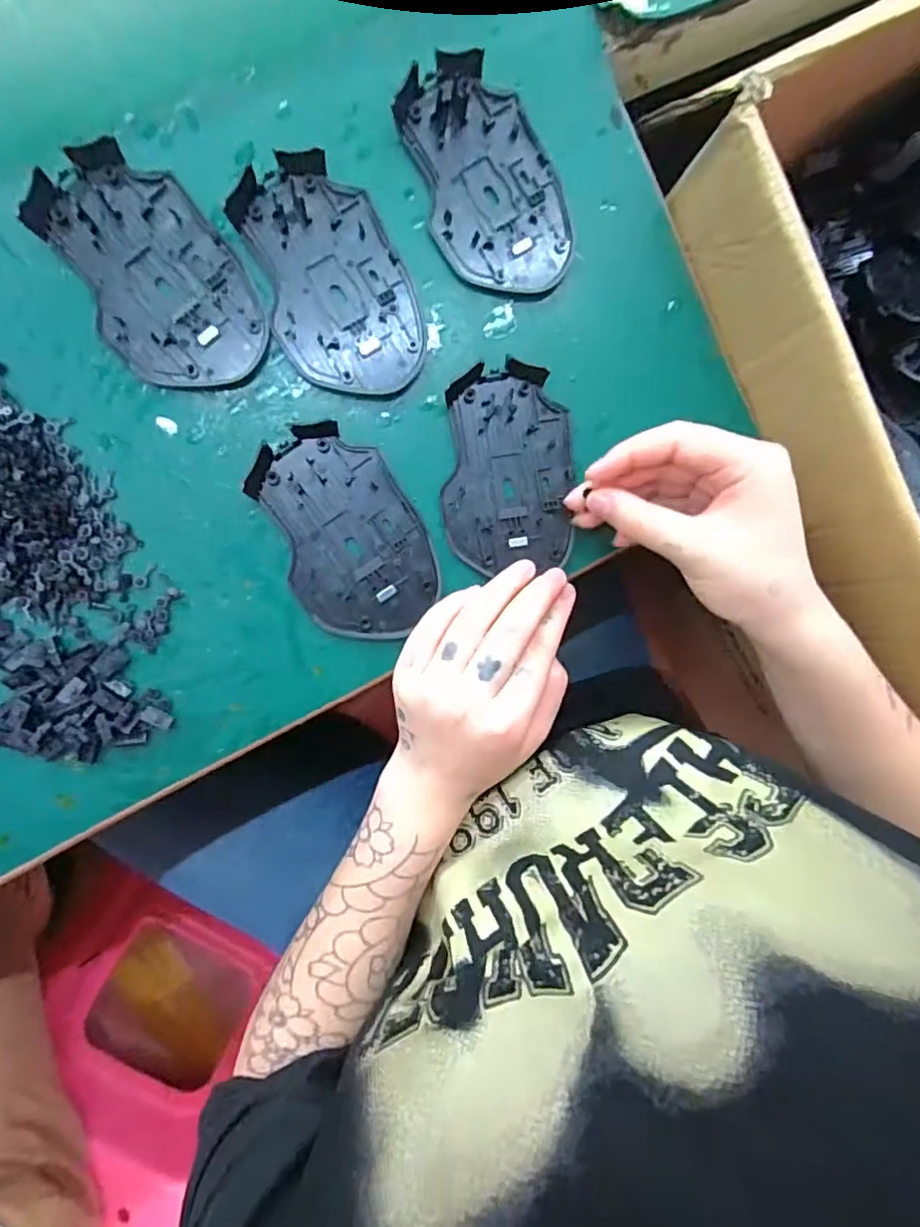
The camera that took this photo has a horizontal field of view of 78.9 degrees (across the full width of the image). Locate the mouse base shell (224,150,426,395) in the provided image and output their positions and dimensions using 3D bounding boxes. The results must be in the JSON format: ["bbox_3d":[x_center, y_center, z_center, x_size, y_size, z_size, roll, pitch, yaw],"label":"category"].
[{"bbox_3d":[-0.063,-0.168,0.281,0.070,0.011,0.111,-22,96,-6],"label":"mouse base shell"}]

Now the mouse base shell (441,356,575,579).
[{"bbox_3d":[0.028,-0.077,0.302,0.069,0.010,0.105,-1,94,-8],"label":"mouse base shell"}]

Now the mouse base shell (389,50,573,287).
[{"bbox_3d":[0.015,-0.226,0.291,0.070,0.010,0.113,-24,97,-6],"label":"mouse base shell"}]

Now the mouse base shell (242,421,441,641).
[{"bbox_3d":[-0.059,-0.039,0.291,0.072,0.010,0.110,-32,97,-5],"label":"mouse base shell"}]

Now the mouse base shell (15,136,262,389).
[{"bbox_3d":[-0.147,-0.163,0.269,0.070,0.010,0.112,-37,98,-4],"label":"mouse base shell"}]

